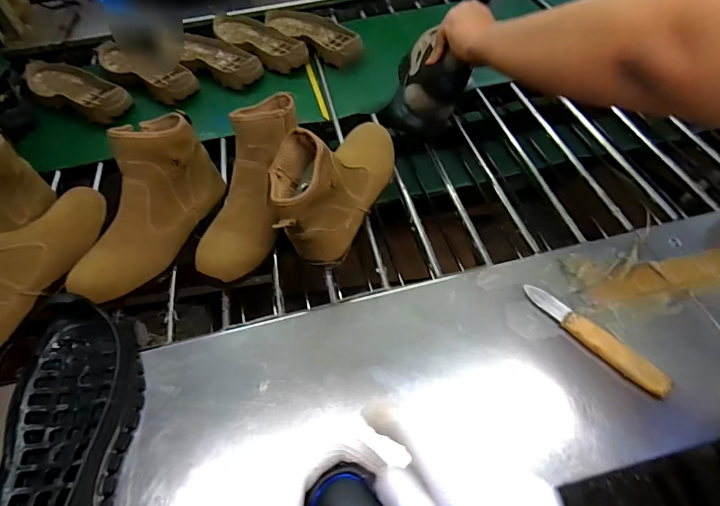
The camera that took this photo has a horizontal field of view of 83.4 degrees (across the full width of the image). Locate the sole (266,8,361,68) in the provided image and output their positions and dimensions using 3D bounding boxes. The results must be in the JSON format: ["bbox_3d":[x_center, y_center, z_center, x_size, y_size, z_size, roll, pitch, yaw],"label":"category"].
[{"bbox_3d":[-0.105,-0.484,0.900,0.107,0.050,0.239,-35,61,-19],"label":"sole"}]

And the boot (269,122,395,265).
[{"bbox_3d":[-0.030,-0.111,0.546,0.106,0.125,0.252,19,58,15],"label":"boot"}]

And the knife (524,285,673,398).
[{"bbox_3d":[0.250,0.089,0.437,0.025,0.013,0.161,-37,62,-20],"label":"knife"}]

